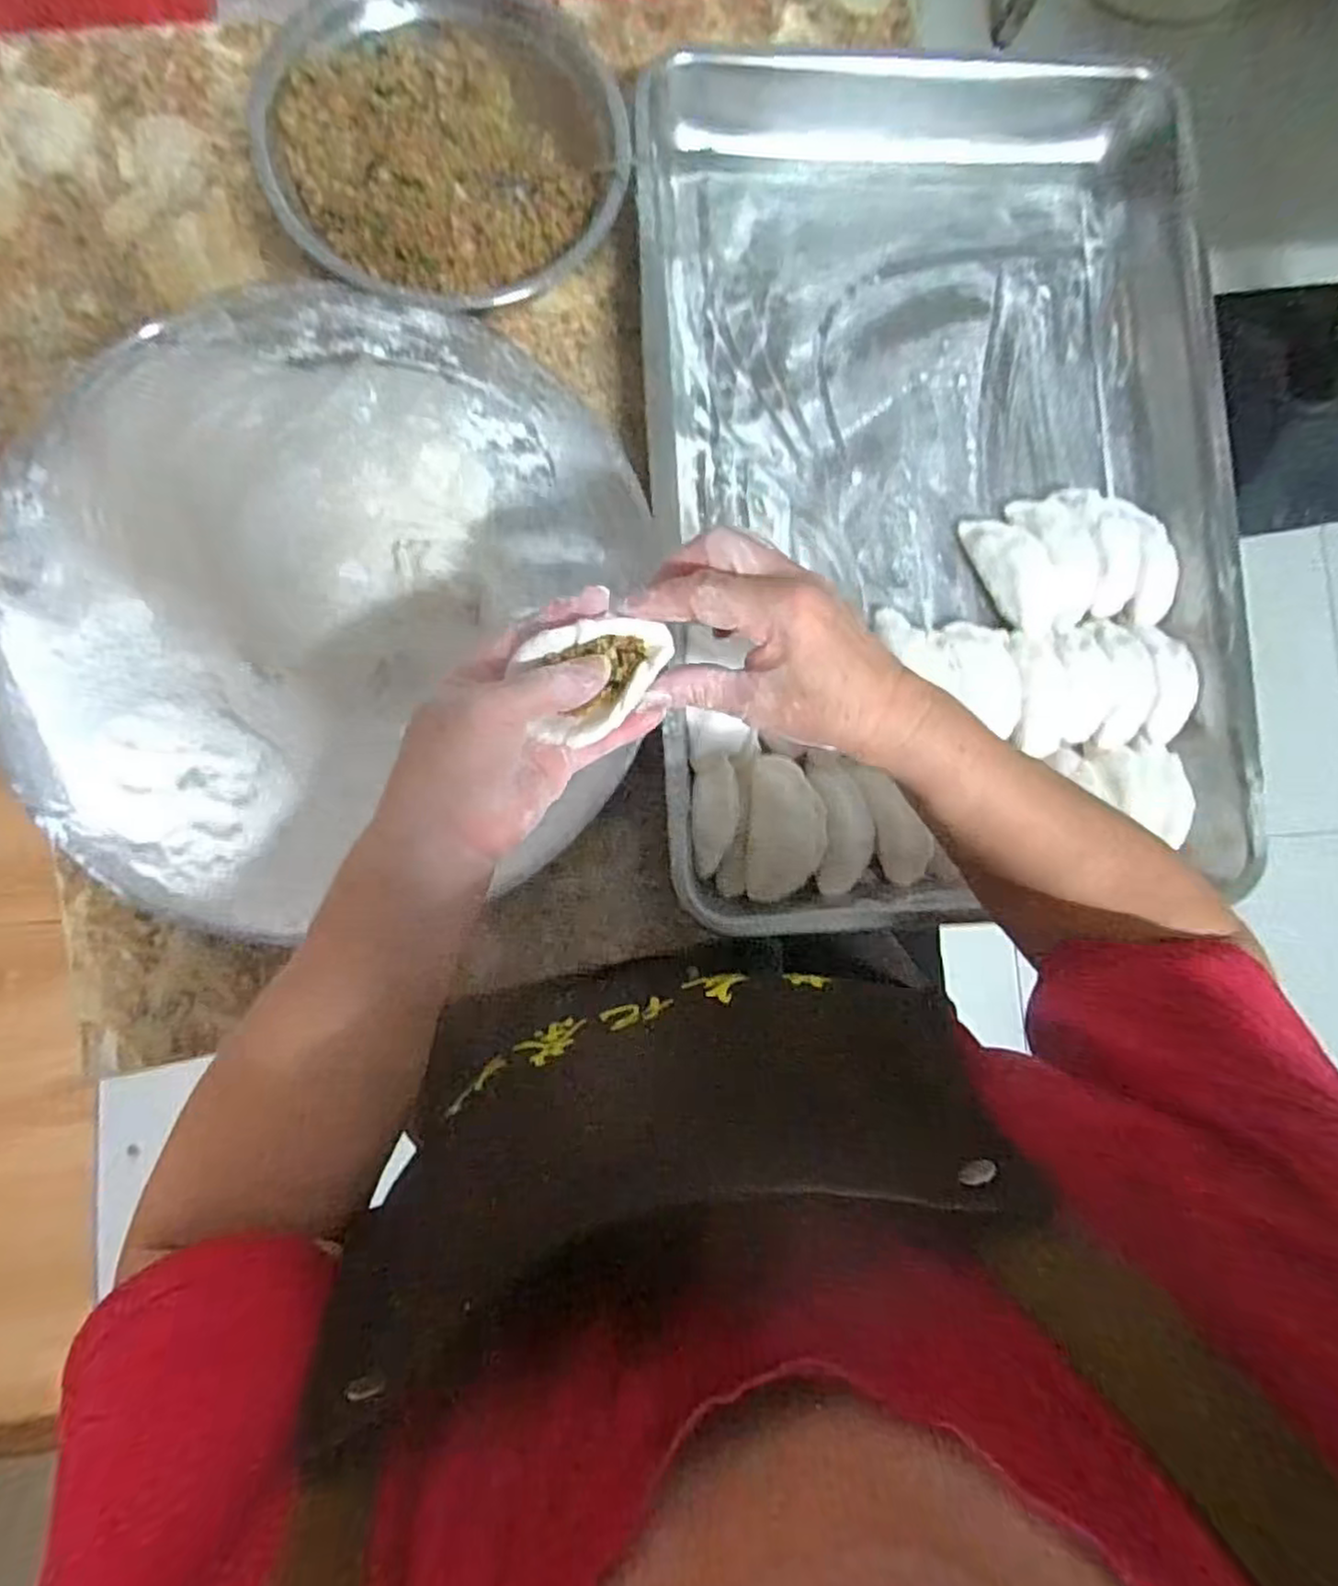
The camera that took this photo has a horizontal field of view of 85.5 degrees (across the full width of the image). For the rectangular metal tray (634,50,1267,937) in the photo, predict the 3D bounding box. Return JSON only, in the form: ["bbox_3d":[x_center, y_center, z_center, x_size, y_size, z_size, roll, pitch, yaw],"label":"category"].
[{"bbox_3d":[0.186,-0.242,0.509,0.404,0.061,0.645,-2,84,-7],"label":"rectangular metal tray"}]

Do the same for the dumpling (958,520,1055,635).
[{"bbox_3d":[0.243,-0.155,0.507,0.035,0.024,0.090,-22,87,-9],"label":"dumpling"}]

